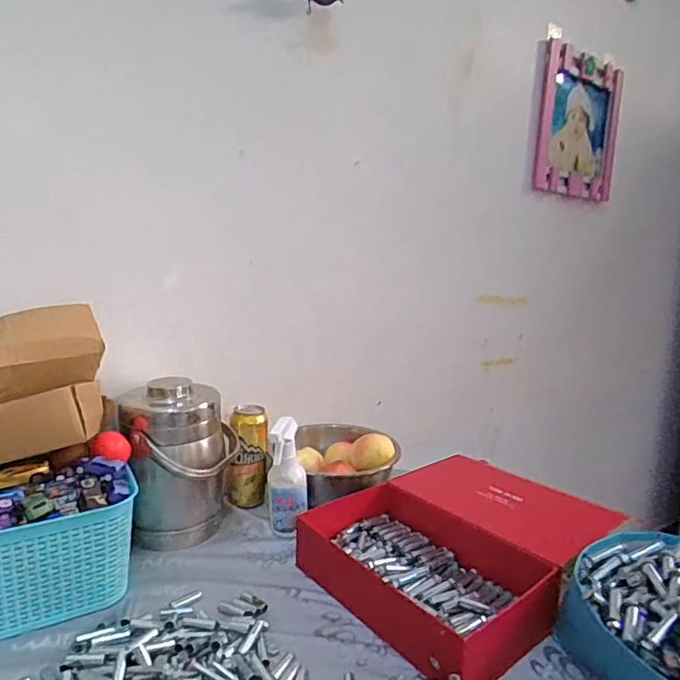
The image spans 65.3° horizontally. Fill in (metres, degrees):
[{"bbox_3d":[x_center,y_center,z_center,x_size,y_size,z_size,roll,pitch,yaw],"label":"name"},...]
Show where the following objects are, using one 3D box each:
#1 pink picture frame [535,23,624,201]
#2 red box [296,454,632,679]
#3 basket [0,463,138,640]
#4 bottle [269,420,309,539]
[{"bbox_3d":[0.612,-0.575,1.384,0.332,0.375,0.040,-3,13,-30],"label":"pink picture frame"},{"bbox_3d":[0.157,0.282,0.752,0.357,0.093,0.346,-6,12,-40],"label":"red box"},{"bbox_3d":[-0.401,0.256,0.651,0.275,0.133,0.154,-4,11,-31],"label":"basket"},{"bbox_3d":[-0.077,0.214,0.801,0.059,0.183,0.060,0,9,-5],"label":"bottle"}]

